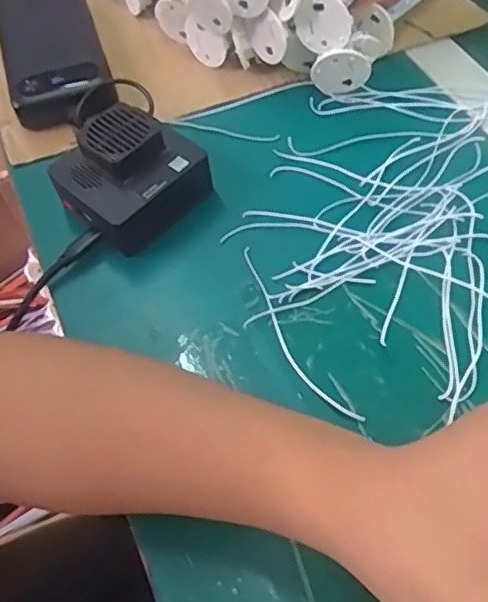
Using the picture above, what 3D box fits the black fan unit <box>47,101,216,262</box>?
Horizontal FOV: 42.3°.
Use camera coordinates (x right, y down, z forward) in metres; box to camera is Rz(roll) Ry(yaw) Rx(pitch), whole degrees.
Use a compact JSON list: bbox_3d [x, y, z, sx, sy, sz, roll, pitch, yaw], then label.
[{"bbox_3d":[-0.071,-0.078,0.389,0.075,0.048,0.073,-40,63,-21],"label":"black fan unit"}]

